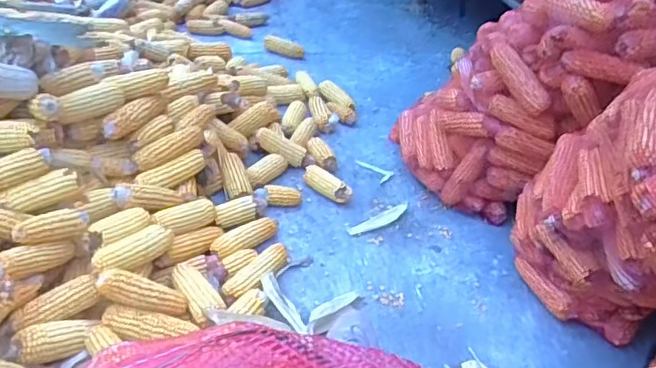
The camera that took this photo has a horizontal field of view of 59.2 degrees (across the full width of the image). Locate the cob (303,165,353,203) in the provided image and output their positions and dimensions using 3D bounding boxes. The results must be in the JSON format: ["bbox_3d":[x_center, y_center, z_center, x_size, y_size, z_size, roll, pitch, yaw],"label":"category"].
[{"bbox_3d":[-0.001,-0.001,1.375,0.126,0.055,0.051,32,40,2],"label":"cob"}]

